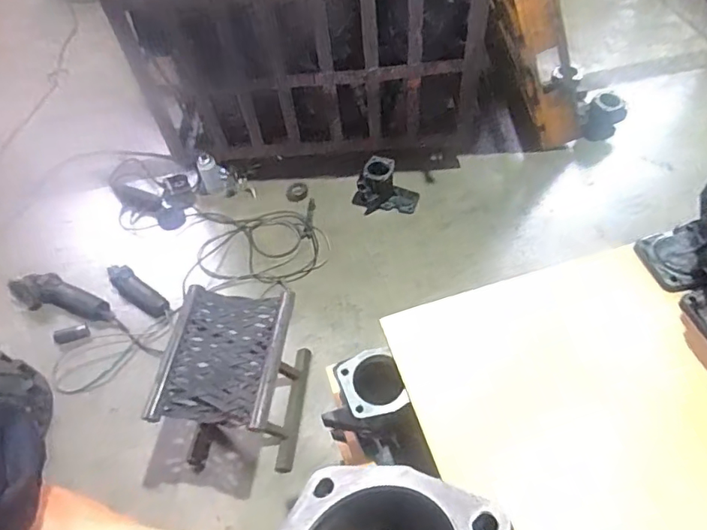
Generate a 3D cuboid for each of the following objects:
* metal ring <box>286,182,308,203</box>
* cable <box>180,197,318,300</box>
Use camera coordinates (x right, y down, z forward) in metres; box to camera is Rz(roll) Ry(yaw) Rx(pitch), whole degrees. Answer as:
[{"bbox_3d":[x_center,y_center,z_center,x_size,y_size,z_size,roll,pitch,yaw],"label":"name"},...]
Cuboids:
[{"bbox_3d":[-0.193,-0.252,1.802,0.072,0.014,0.092,3,57,5],"label":"metal ring"},{"bbox_3d":[-0.322,-0.060,1.664,0.413,0.034,0.336,-5,58,-3],"label":"cable"}]

